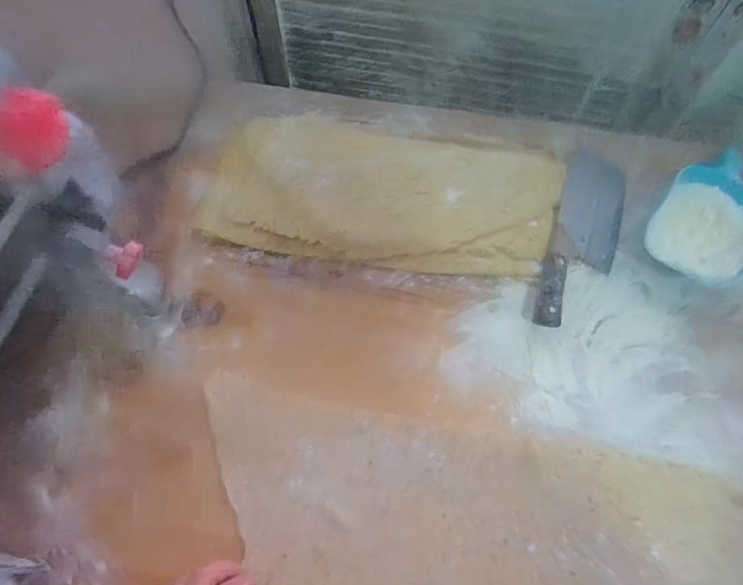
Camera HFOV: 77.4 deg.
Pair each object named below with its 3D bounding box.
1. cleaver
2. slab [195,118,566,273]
[{"bbox_3d":[0.275,-0.079,0.590,0.085,0.030,0.292,20,66,9],"label":"cleaver"},{"bbox_3d":[0.013,-0.137,0.616,0.461,0.034,0.227,10,64,5],"label":"slab"}]

